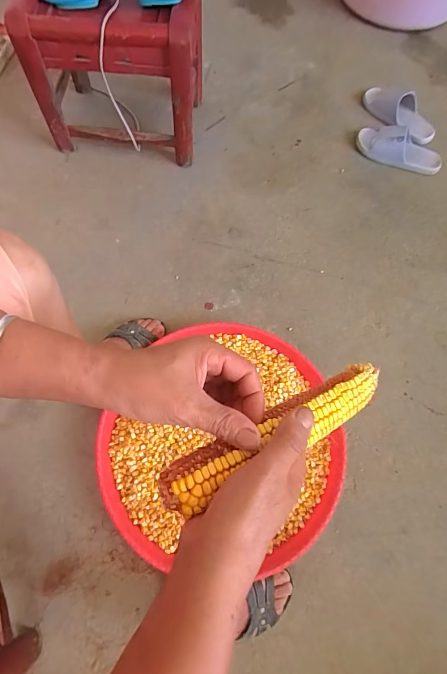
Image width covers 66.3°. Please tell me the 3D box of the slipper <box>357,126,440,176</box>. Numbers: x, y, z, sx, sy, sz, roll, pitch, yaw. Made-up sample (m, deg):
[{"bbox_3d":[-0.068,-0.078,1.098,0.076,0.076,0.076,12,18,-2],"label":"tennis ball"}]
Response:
[{"bbox_3d":[0.518,-0.550,0.992,0.248,0.068,0.100,19,69,4],"label":"slipper"}]

